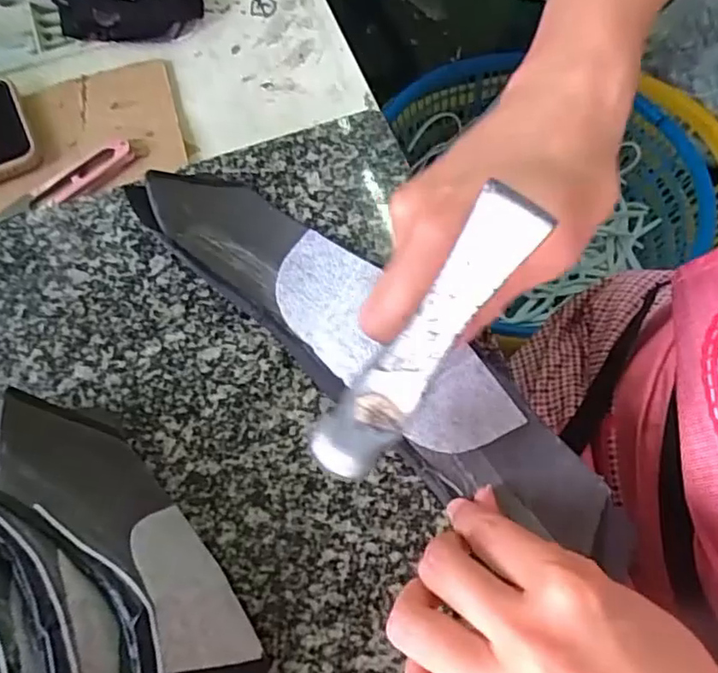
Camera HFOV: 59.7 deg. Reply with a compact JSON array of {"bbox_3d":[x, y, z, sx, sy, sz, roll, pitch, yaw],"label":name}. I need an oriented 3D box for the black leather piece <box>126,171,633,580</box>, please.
[{"bbox_3d":[0.008,0.004,0.328,0.304,0.025,0.066,38,71,13],"label":"black leather piece"}]

